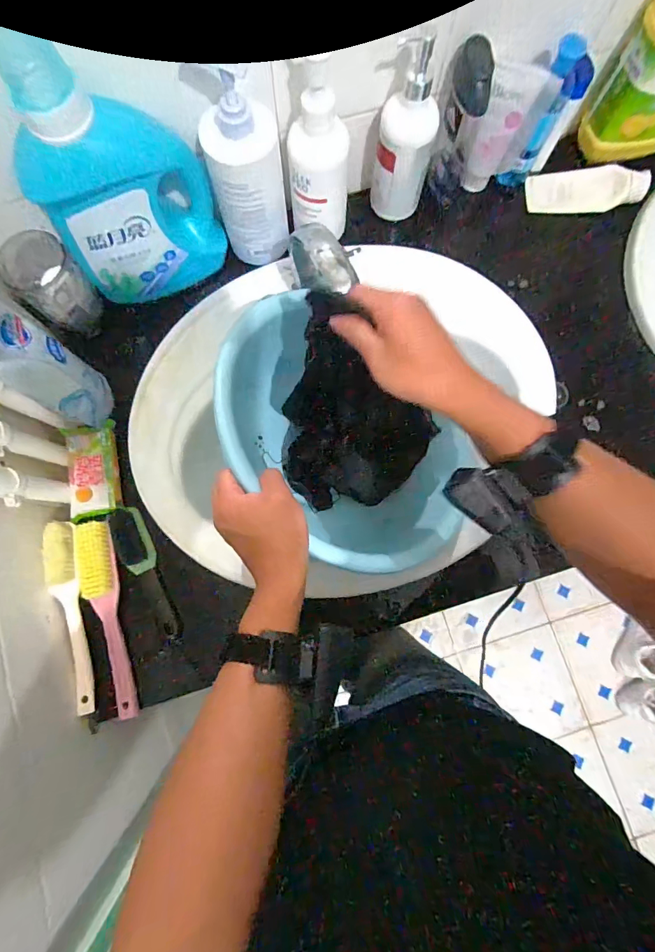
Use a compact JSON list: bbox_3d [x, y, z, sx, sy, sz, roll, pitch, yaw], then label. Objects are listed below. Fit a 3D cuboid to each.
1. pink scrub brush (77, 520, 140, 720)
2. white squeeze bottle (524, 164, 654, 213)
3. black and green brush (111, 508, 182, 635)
[{"bbox_3d":[-0.257,0.164,0.487,0.037,0.033,0.224,-12,81,-3],"label":"pink scrub brush"},{"bbox_3d":[0.365,-0.405,0.600,0.158,0.028,0.052,6,80,14],"label":"white squeeze bottle"},{"bbox_3d":[-0.219,0.116,0.508,0.037,0.023,0.162,-22,81,-4],"label":"black and green brush"}]

